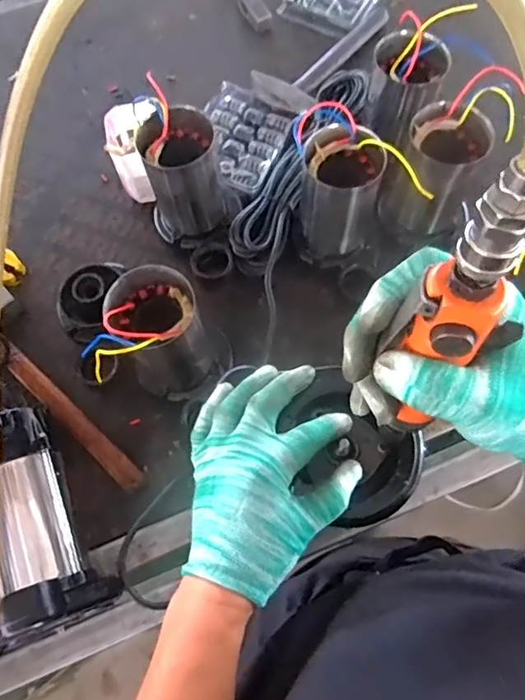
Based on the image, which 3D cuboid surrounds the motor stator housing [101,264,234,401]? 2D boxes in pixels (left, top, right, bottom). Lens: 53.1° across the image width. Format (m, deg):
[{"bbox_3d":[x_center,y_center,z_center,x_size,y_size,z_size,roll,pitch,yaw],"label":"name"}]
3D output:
[{"bbox_3d":[-0.106,-0.011,0.606,0.109,0.178,0.101,-1,69,1],"label":"motor stator housing"}]

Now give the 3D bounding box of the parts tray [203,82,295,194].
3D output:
[{"bbox_3d":[-0.035,-0.317,0.783,0.132,0.020,0.168,26,74,9],"label":"parts tray"}]

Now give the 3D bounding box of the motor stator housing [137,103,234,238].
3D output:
[{"bbox_3d":[-0.092,-0.222,0.673,0.103,0.139,0.092,-14,69,-4],"label":"motor stator housing"}]

